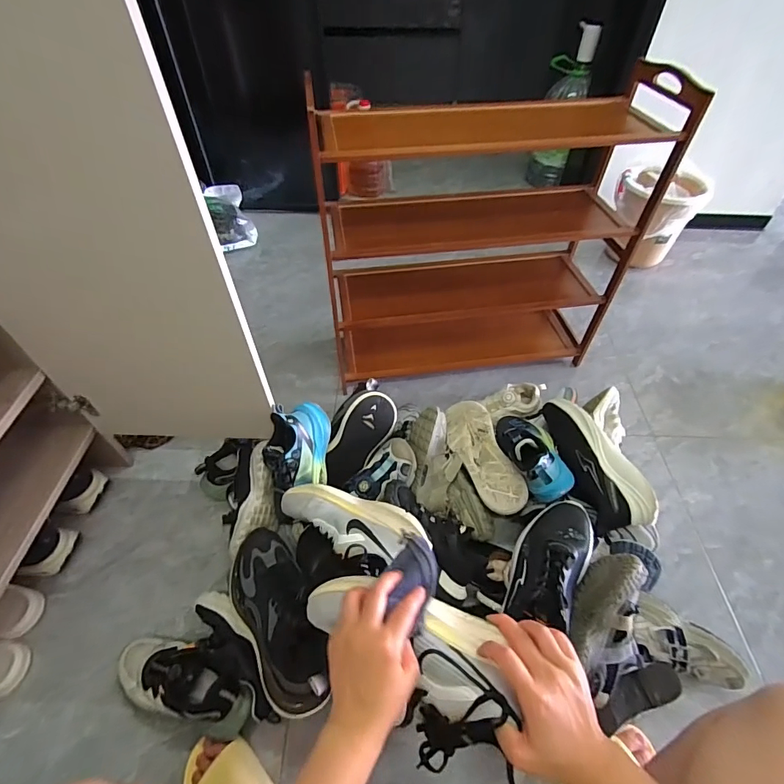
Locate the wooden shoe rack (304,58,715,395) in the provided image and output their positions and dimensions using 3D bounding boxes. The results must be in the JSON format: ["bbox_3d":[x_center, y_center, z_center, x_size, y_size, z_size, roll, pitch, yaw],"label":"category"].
[{"bbox_3d":[0.189,-0.342,0.992,0.668,0.644,0.277,-5,50,-5],"label":"wooden shoe rack"}]

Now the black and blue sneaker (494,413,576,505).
[{"bbox_3d":[0.292,0.111,0.873,0.107,0.081,0.237,-8,31,-7],"label":"black and blue sneaker"}]

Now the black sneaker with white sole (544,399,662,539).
[{"bbox_3d":[0.384,0.129,0.830,0.080,0.102,0.294,-13,54,-10],"label":"black sneaker with white sole"}]

